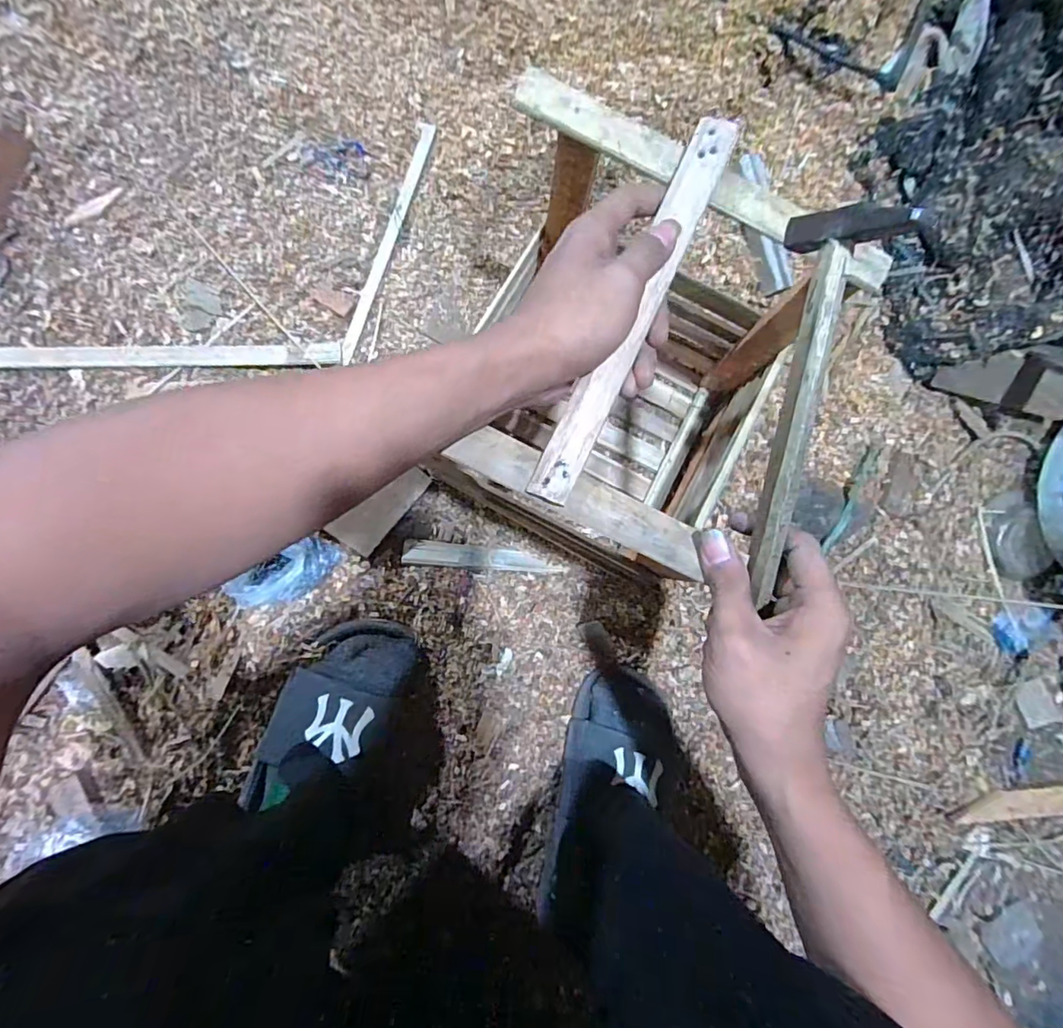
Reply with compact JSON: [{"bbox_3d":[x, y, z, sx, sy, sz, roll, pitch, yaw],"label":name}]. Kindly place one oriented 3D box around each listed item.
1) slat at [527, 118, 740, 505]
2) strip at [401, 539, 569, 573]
[{"bbox_3d":[0.059,-0.117,0.305,0.023,0.008,0.240,25,88,-5],"label":"slat"},{"bbox_3d":[-0.048,0.047,0.552,0.165,0.009,0.024,6,84,-7],"label":"strip"}]

